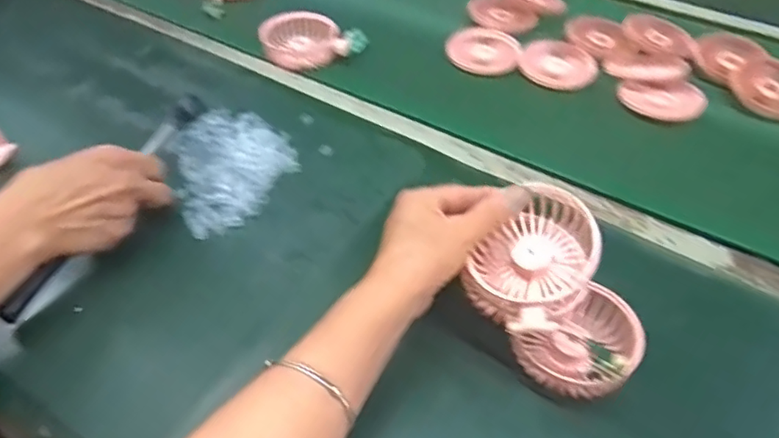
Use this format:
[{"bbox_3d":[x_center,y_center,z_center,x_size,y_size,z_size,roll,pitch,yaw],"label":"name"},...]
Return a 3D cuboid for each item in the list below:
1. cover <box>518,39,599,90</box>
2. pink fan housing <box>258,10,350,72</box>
[{"bbox_3d":[0.207,-0.190,0.713,0.090,0.019,0.077,19,47,17],"label":"cover"},{"bbox_3d":[-0.108,-0.220,0.725,0.096,0.039,0.089,-11,46,-12],"label":"pink fan housing"}]

